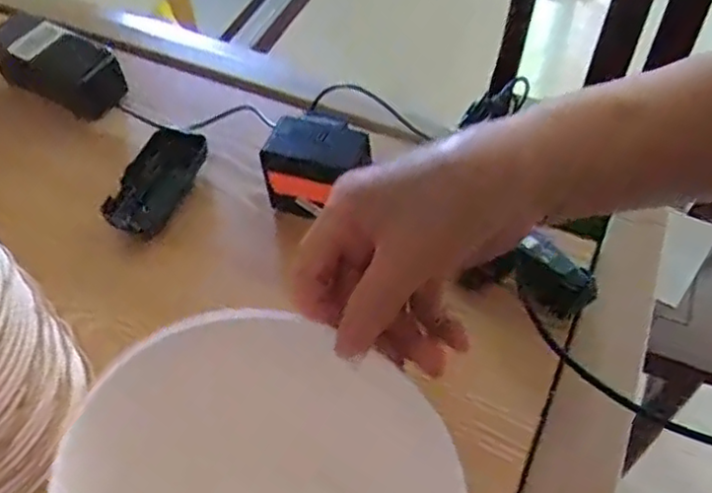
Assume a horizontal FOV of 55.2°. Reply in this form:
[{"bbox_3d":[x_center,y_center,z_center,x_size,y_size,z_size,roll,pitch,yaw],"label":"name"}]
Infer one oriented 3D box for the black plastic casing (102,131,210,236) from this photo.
[{"bbox_3d":[-0.167,-0.057,0.575,0.049,0.026,0.103,16,55,14],"label":"black plastic casing"}]

